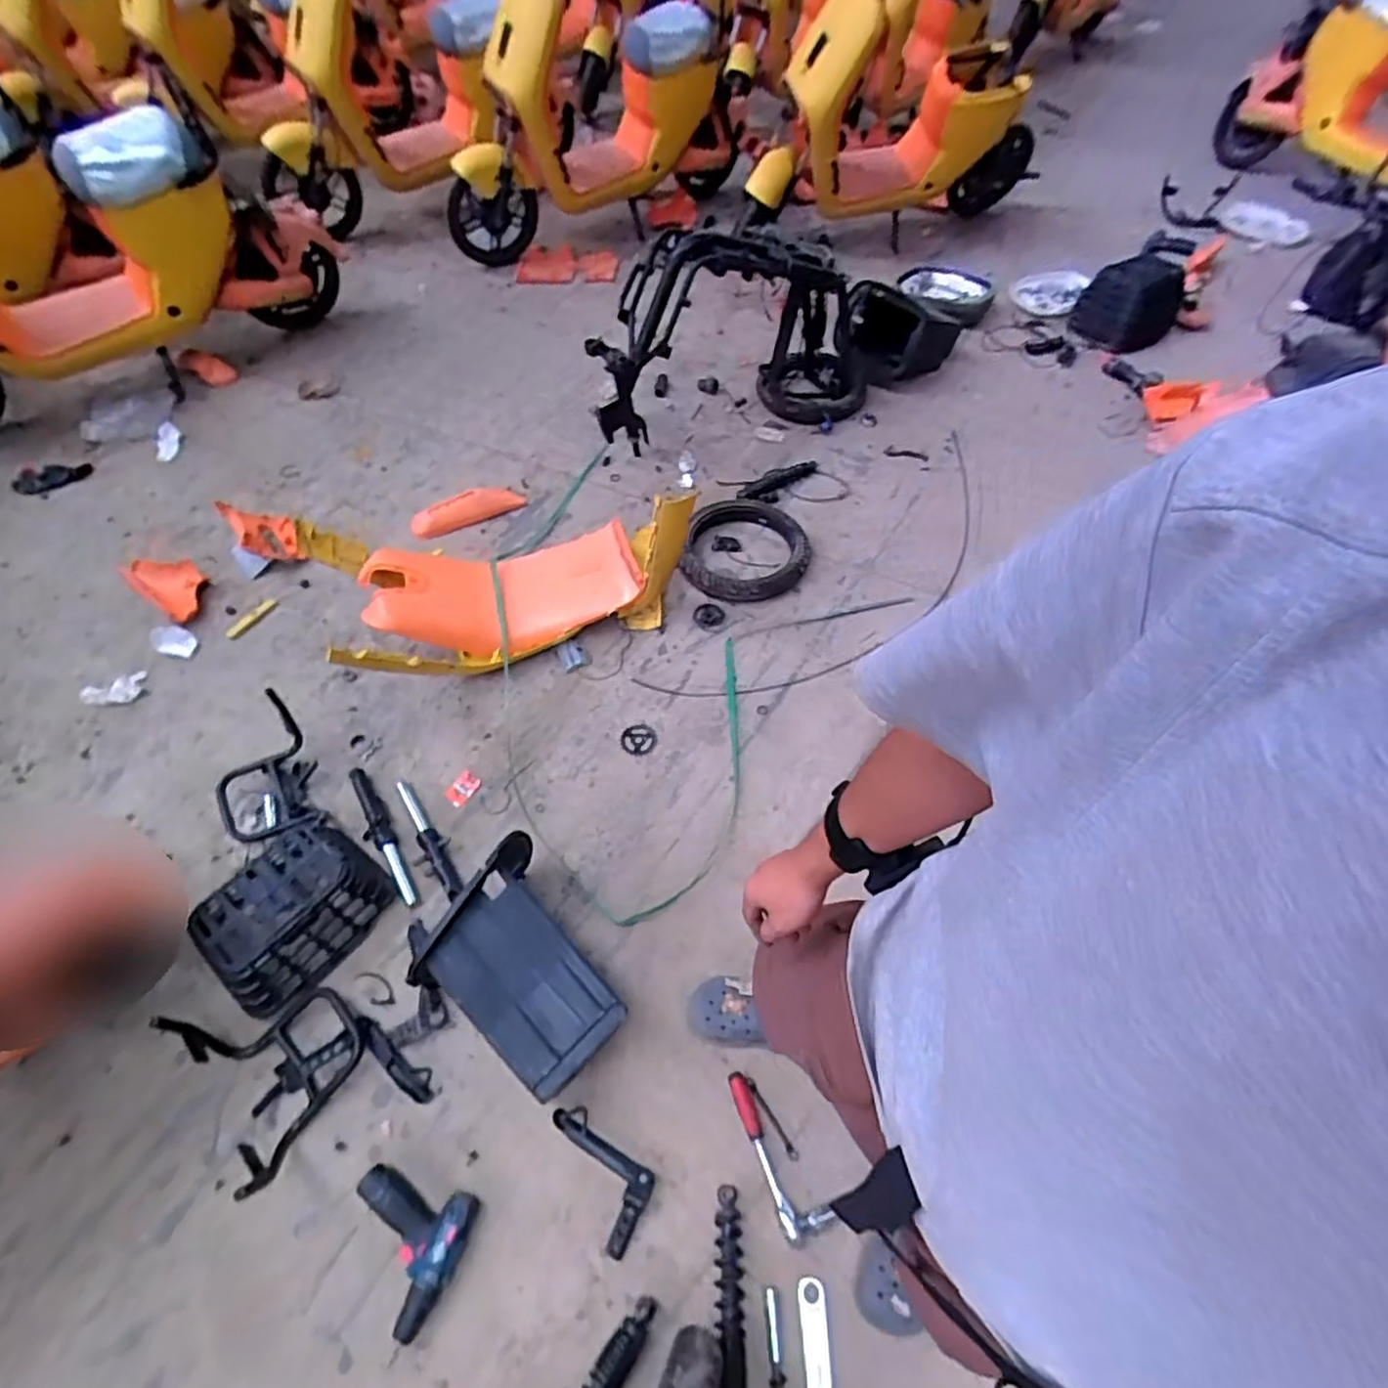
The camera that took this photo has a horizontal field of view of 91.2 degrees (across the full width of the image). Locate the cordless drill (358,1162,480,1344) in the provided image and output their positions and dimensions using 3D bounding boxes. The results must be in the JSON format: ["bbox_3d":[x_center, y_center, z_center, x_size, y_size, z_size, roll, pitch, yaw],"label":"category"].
[{"bbox_3d":[-0.445,0.837,1.023,0.177,0.059,0.173,13,55,8],"label":"cordless drill"}]

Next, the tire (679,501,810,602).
[{"bbox_3d":[0.141,-0.408,1.863,0.352,0.072,0.391,8,57,5],"label":"tire"}]

